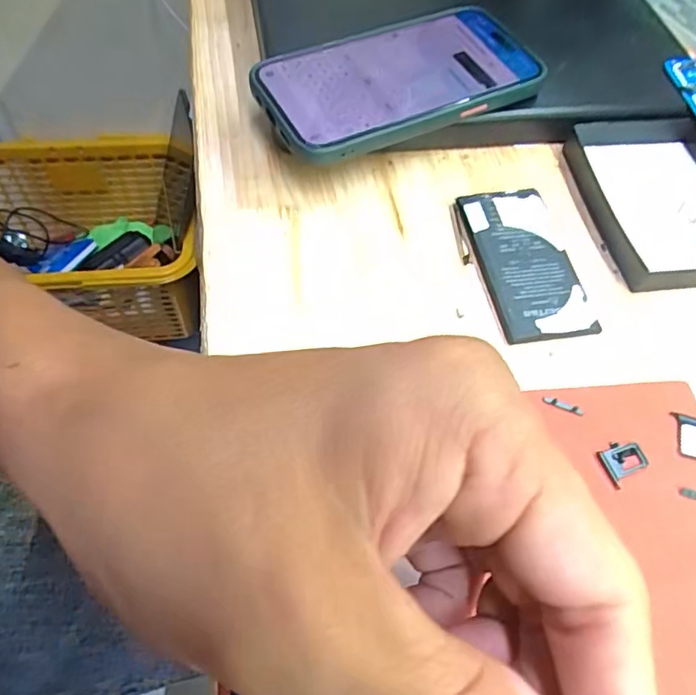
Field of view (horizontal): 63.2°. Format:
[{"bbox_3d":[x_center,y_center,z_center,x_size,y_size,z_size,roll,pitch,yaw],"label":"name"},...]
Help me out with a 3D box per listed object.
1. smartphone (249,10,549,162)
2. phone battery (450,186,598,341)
[{"bbox_3d":[0.027,-0.140,0.293,0.142,0.013,0.068,-23,73,-15],"label":"smartphone"},{"bbox_3d":[0.084,-0.042,0.271,0.044,0.007,0.085,-8,59,-9],"label":"phone battery"}]

